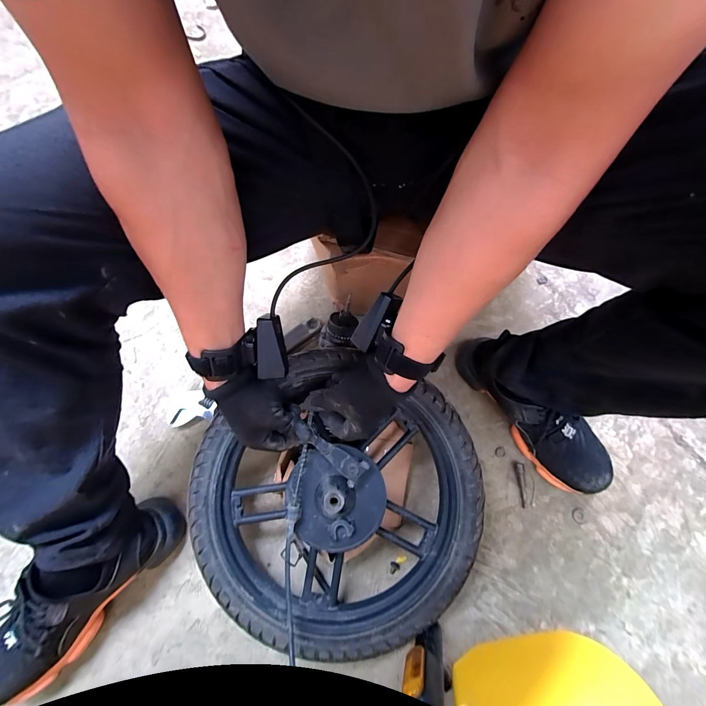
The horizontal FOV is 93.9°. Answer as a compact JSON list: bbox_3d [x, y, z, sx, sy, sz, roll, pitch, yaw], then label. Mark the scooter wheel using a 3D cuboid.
[{"bbox_3d":[-0.022,0.181,0.428,0.360,0.080,0.355,-1,72,2],"label":"scooter wheel"}]

